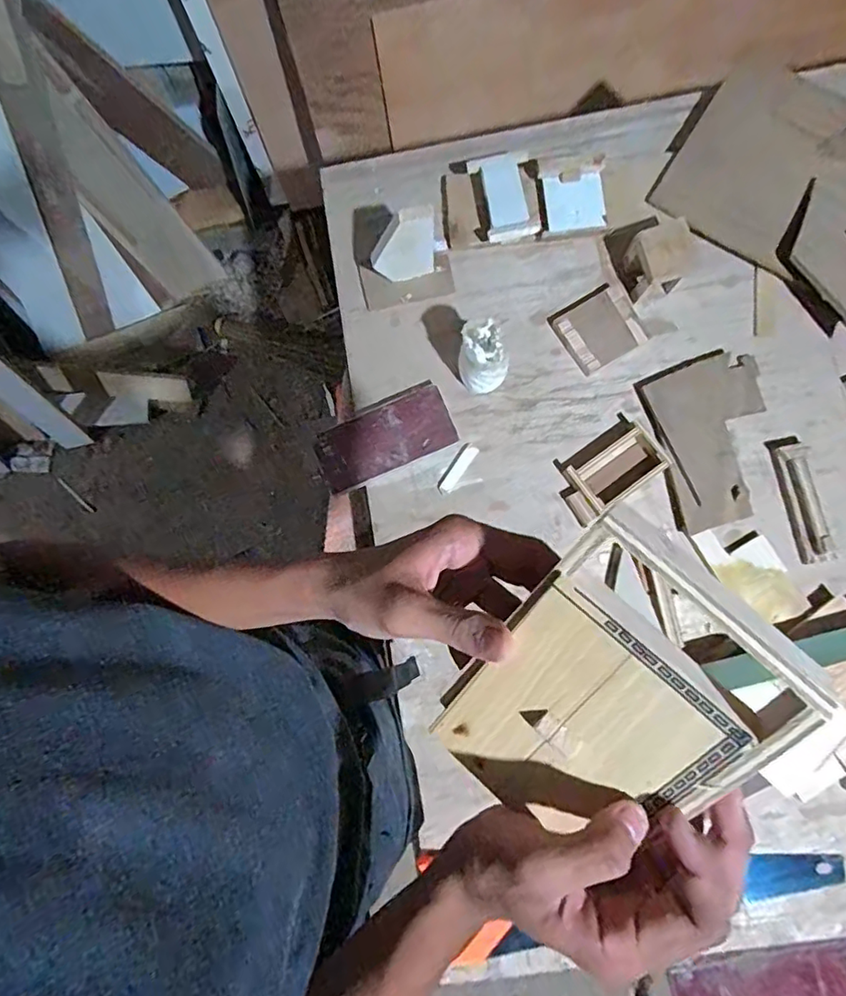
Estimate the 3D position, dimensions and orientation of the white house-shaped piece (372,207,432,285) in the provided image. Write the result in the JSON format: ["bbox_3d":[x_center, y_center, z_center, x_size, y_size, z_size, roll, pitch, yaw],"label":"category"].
[{"bbox_3d":[-0.025,-0.331,0.735,0.082,0.120,0.023,-17,80,1],"label":"white house-shaped piece"}]

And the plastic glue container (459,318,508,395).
[{"bbox_3d":[0.079,-0.183,0.728,0.064,0.103,0.064,-1,82,4],"label":"plastic glue container"}]

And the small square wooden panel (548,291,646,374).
[{"bbox_3d":[0.245,-0.231,0.764,0.105,0.008,0.090,-30,80,-1],"label":"small square wooden panel"}]

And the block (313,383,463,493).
[{"bbox_3d":[-0.053,-0.081,0.771,0.187,0.025,0.088,-23,80,0],"label":"block"}]

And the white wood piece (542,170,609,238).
[{"bbox_3d":[0.212,-0.415,0.786,0.086,0.014,0.083,-5,92,5],"label":"white wood piece"}]

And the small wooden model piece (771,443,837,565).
[{"bbox_3d":[0.491,0.007,0.715,0.033,0.024,0.151,-8,80,3],"label":"small wooden model piece"}]

